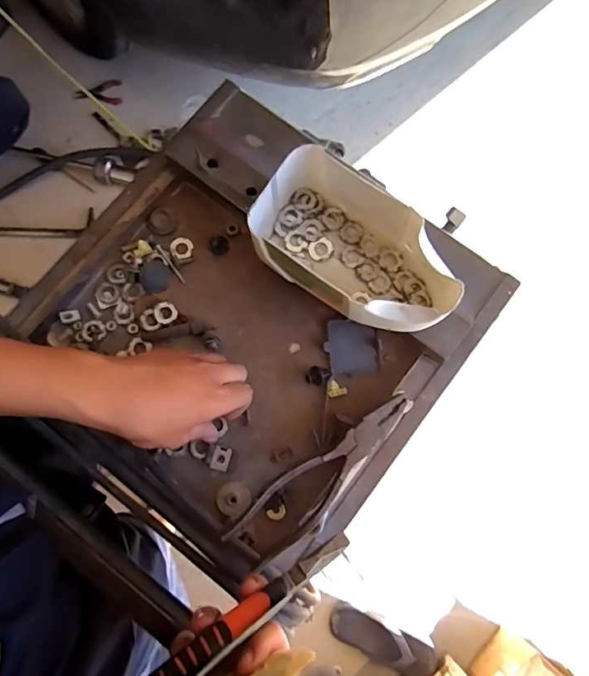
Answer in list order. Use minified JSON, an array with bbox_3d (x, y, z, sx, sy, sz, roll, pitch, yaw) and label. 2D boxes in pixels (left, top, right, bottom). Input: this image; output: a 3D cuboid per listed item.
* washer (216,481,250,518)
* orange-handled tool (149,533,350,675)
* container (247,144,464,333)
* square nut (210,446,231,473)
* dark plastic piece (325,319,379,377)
[{"bbox_3d":[-0.056,0.146,0.418,0.030,0.009,0.028,0,79,-1],"label":"washer"},{"bbox_3d":[-0.037,0.194,0.318,0.190,0.014,0.018,-24,79,-31],"label":"orange-handled tool"},{"bbox_3d":[0.052,-0.072,0.396,0.172,0.074,0.096,35,80,6],"label":"container"},{"bbox_3d":[-0.067,0.111,0.426,0.017,0.006,0.022,12,79,1],"label":"square nut"},{"bbox_3d":[0.055,0.009,0.446,0.048,0.006,0.054,-5,79,-2],"label":"dark plastic piece"}]

